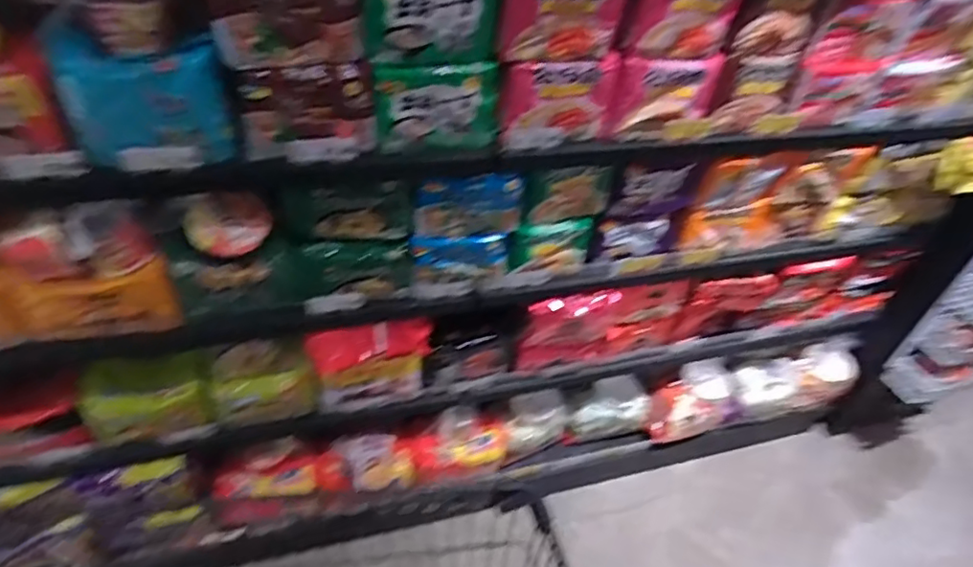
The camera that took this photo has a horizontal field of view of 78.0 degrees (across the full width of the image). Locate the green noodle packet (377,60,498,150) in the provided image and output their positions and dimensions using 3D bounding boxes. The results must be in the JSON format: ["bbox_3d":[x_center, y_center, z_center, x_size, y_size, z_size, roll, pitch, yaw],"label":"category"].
[{"bbox_3d":[-0.069,-0.254,0.863,0.174,0.116,0.032,-3,42,-12],"label":"green noodle packet"}]

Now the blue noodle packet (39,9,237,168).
[{"bbox_3d":[-0.421,-0.231,0.746,0.181,0.162,0.027,-5,42,-14],"label":"blue noodle packet"}]

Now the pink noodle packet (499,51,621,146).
[{"bbox_3d":[0.112,-0.277,0.906,0.174,0.123,0.036,-7,43,-16],"label":"pink noodle packet"}]

